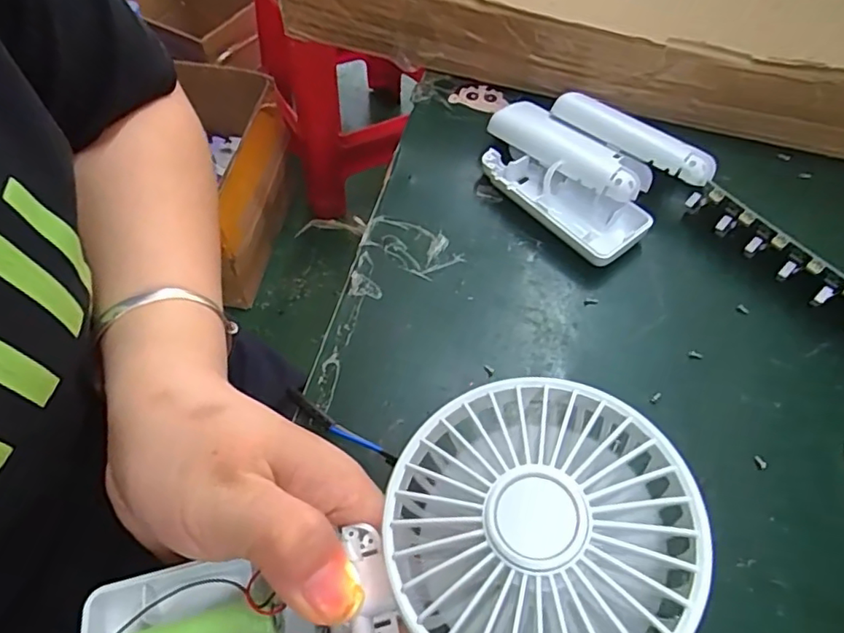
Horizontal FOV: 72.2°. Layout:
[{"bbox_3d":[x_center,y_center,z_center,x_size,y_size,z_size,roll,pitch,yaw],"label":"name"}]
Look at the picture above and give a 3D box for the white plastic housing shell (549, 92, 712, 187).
[{"bbox_3d":[0.116,-0.100,0.324,0.094,0.013,0.022,33,62,19],"label":"white plastic housing shell"}]

